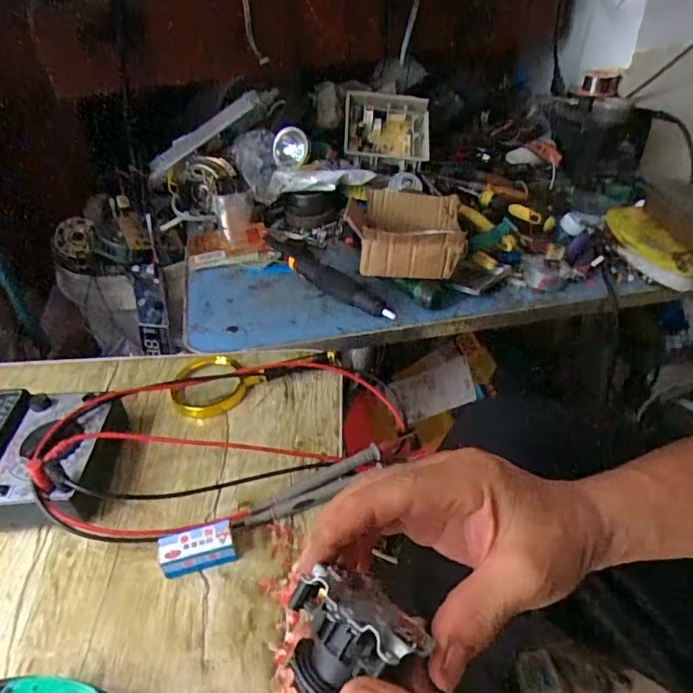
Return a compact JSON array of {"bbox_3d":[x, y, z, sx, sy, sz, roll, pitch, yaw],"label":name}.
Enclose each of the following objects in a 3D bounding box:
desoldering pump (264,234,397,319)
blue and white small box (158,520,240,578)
[{"bbox_3d":[-0.028,-0.083,0.654,0.038,0.019,0.206,-27,46,-27],"label":"desoldering pump"},{"bbox_3d":[-0.102,0.139,0.389,0.048,0.021,0.024,-10,40,-10],"label":"blue and white small box"}]

